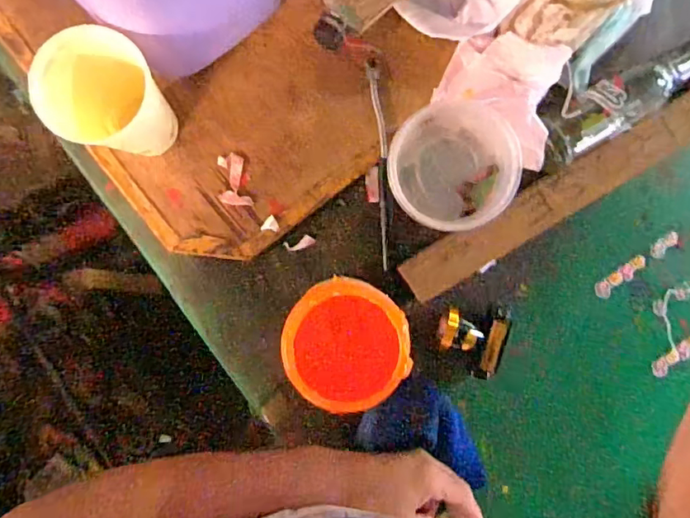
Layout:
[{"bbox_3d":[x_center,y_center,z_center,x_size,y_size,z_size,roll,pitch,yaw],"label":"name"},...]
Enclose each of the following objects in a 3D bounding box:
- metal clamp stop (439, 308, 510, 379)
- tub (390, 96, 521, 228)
[{"bbox_3d":[0.124,0.079,0.517,0.066,0.040,0.070,12,90,-2],"label":"metal clamp stop"},{"bbox_3d":[0.099,-0.089,0.485,0.112,0.052,0.119,0,90,-2],"label":"tub"}]

